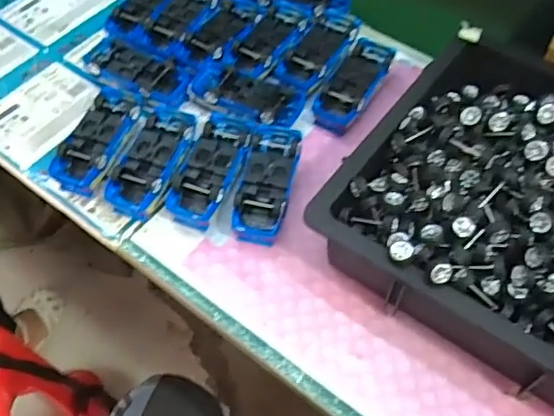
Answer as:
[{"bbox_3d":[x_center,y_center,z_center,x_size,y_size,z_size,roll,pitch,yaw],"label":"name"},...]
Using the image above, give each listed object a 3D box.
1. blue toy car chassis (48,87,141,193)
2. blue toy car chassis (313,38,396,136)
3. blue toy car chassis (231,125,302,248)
[{"bbox_3d":[-0.195,-0.073,0.631,0.055,0.044,0.135,15,56,9],"label":"blue toy car chassis"},{"bbox_3d":[0.094,-0.150,0.684,0.052,0.030,0.140,26,58,16],"label":"blue toy car chassis"},{"bbox_3d":[-0.010,-0.029,0.598,0.059,0.036,0.141,9,55,5],"label":"blue toy car chassis"}]

